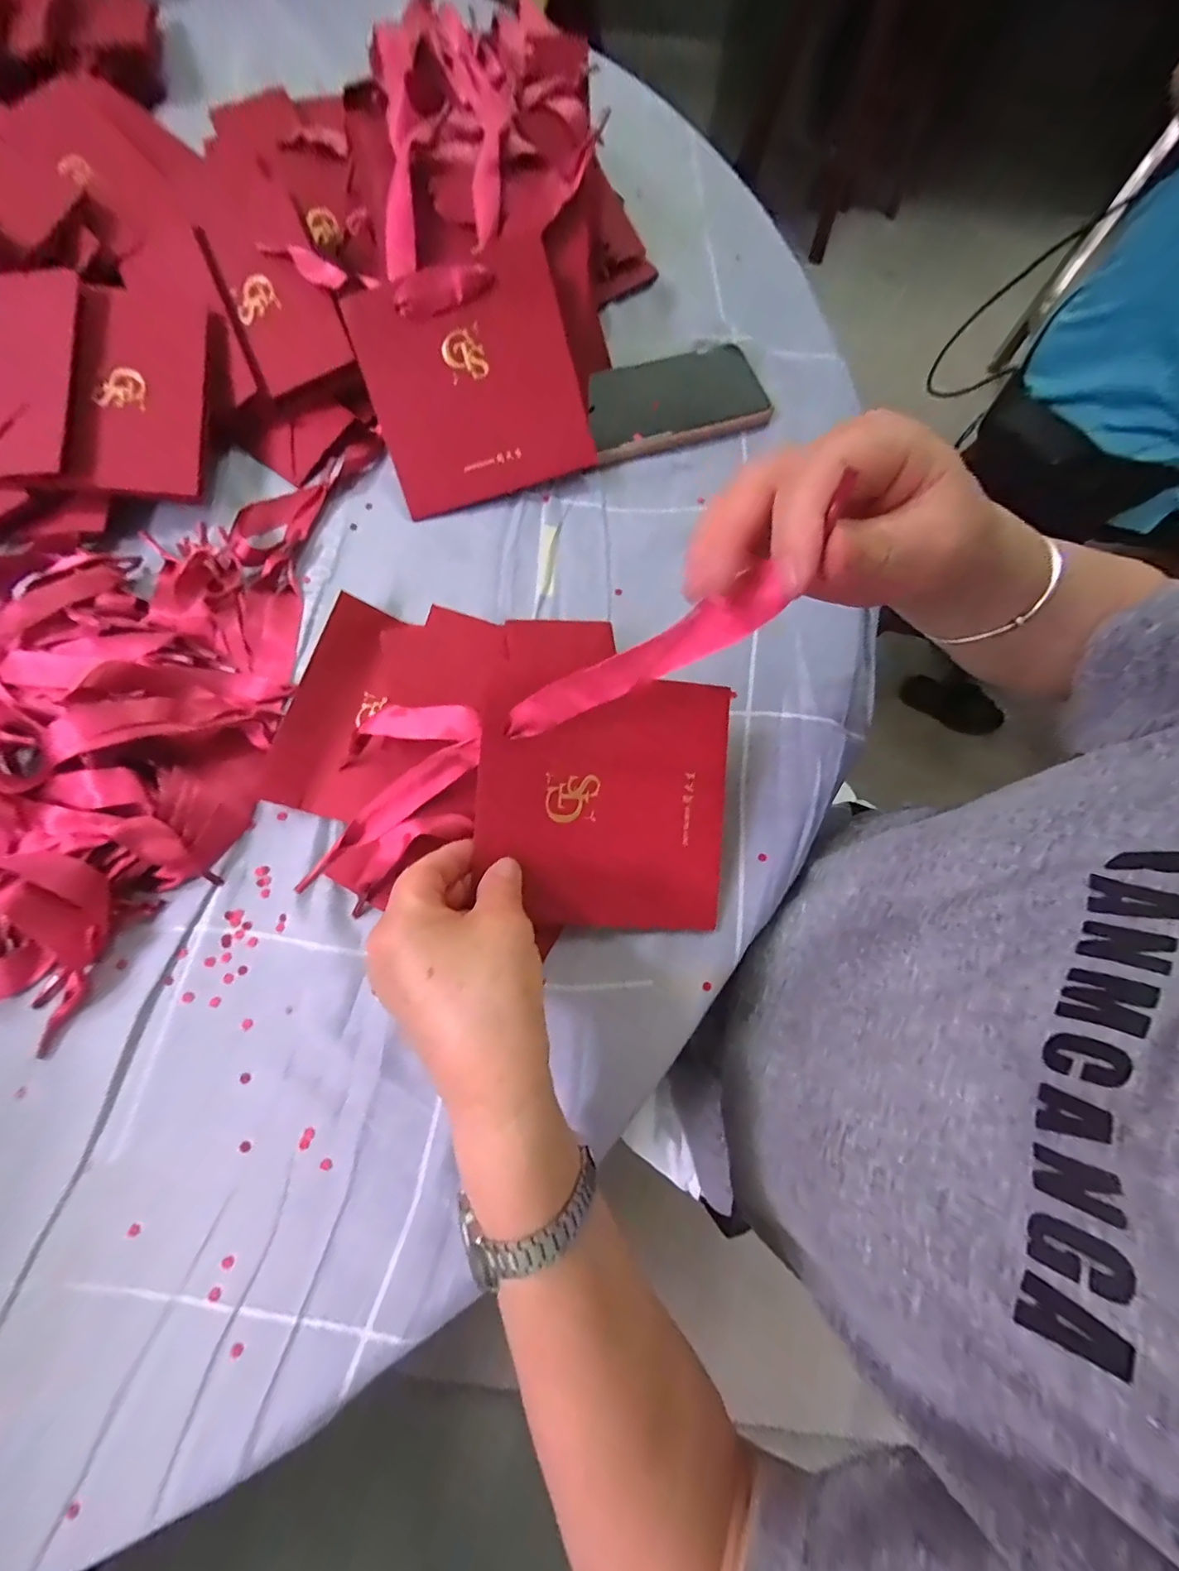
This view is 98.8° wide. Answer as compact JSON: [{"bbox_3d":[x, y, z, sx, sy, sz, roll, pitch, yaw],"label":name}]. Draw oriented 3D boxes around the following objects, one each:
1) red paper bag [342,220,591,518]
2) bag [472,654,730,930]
[{"bbox_3d":[-0.079,-0.277,0.347,0.139,0.009,0.138,-16,106,2],"label":"red paper bag"},{"bbox_3d":[0.010,0.008,0.278,0.136,0.008,0.137,5,92,-12],"label":"bag"}]

